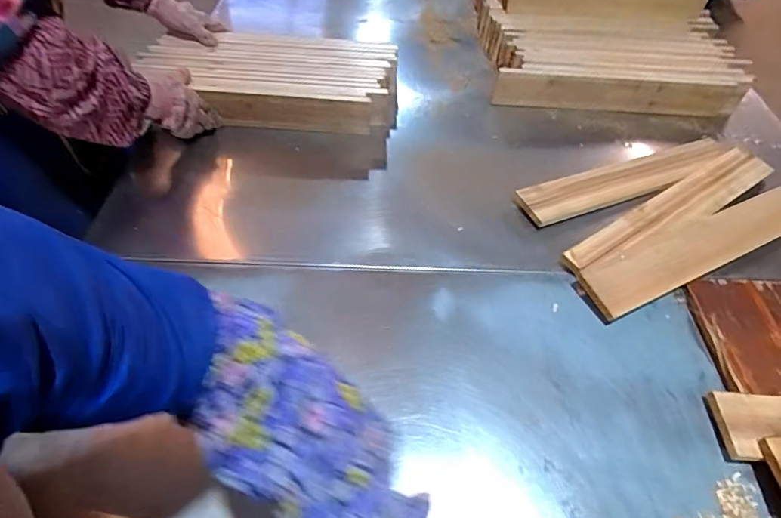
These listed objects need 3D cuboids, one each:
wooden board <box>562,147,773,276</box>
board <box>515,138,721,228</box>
[{"bbox_3d":[0.484,-0.087,0.759,0.472,0.022,0.076,-26,56,-19],"label":"wooden board"},{"bbox_3d":[0.423,-0.145,0.806,0.413,0.025,0.076,-17,53,-12],"label":"board"}]

